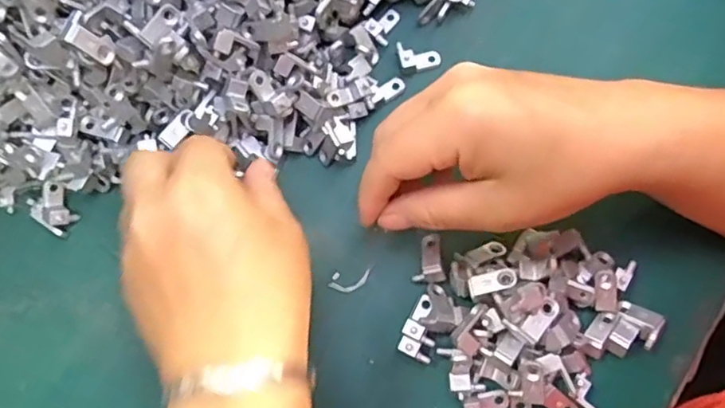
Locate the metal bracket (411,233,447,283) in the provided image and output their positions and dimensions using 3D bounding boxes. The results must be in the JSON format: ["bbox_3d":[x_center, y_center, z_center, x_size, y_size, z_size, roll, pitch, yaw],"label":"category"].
[{"bbox_3d":[0.034,0.028,0.307,0.015,0.010,0.023,1,77,4],"label":"metal bracket"}]

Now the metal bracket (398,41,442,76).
[{"bbox_3d":[0.033,-0.083,0.337,0.024,0.011,0.016,-9,76,1],"label":"metal bracket"}]

